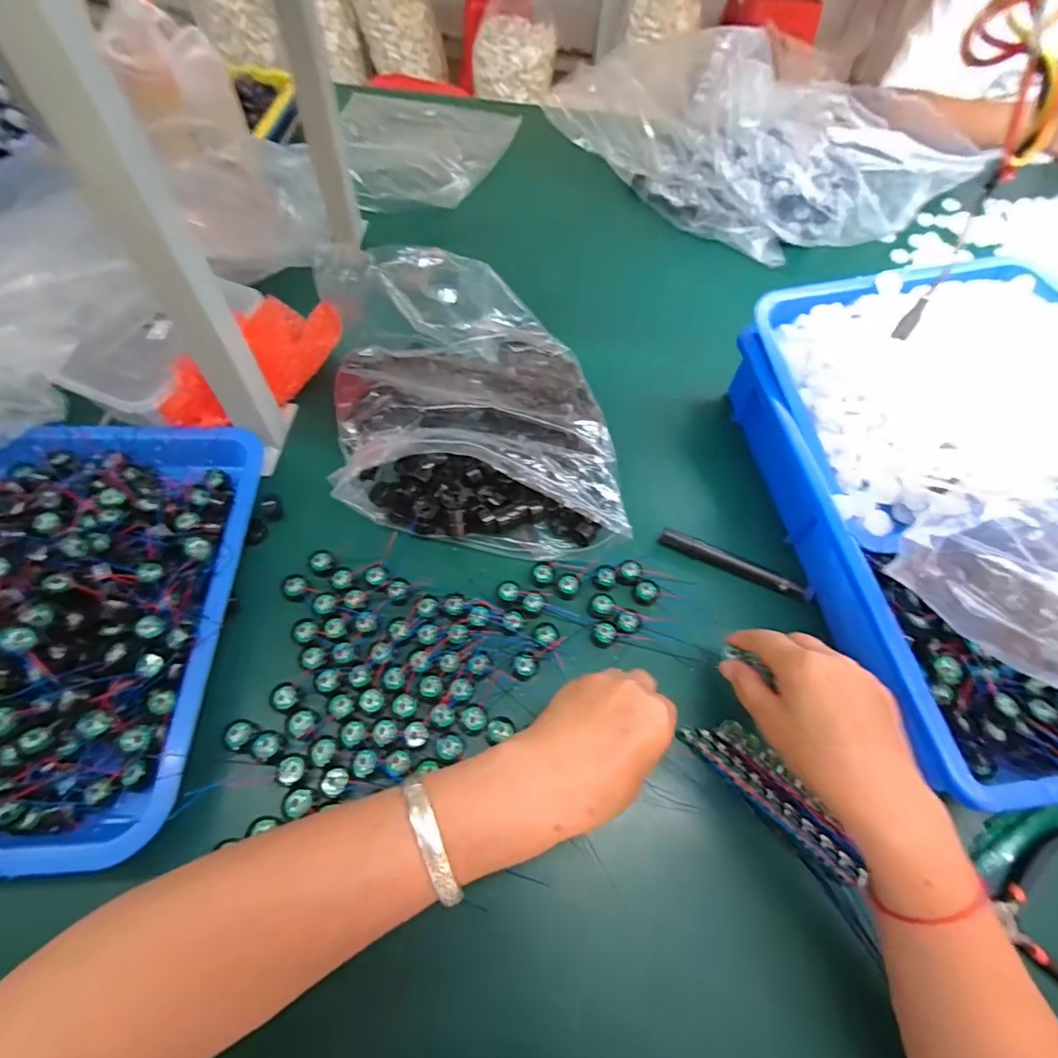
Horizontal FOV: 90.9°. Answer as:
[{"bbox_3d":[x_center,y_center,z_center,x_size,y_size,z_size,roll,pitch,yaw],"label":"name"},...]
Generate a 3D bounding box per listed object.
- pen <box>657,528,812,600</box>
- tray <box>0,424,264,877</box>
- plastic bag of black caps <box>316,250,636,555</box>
[{"bbox_3d":[0.182,0.029,0.455,0.134,0.012,0.014,24,61,9],"label":"pen"},{"bbox_3d":[-0.355,0.053,0.367,0.260,0.067,0.327,-1,60,-5],"label":"tray"},{"bbox_3d":[-0.054,-0.119,0.470,0.241,0.102,0.288,-8,61,-9],"label":"plastic bag of black caps"}]

